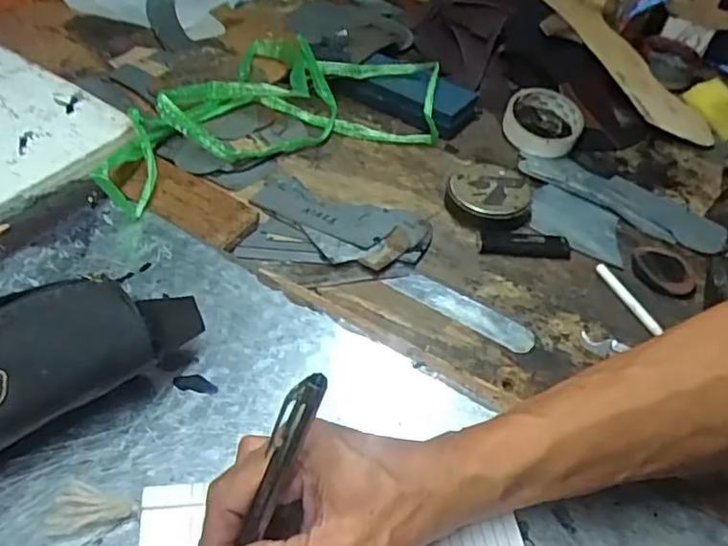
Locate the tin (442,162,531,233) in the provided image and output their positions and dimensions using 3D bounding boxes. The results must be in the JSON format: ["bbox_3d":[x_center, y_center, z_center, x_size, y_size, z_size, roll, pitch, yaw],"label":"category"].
[{"bbox_3d":[0.114,-0.068,0.581,0.076,0.029,0.077,4,44,-4],"label":"tin"}]

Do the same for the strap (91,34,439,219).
[{"bbox_3d":[-0.101,-0.182,0.637,0.393,0.043,0.227,-23,55,-29],"label":"strap"}]

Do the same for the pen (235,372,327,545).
[{"bbox_3d":[-0.043,0.100,0.282,0.013,0.134,0.012,32,24,23],"label":"pen"}]

